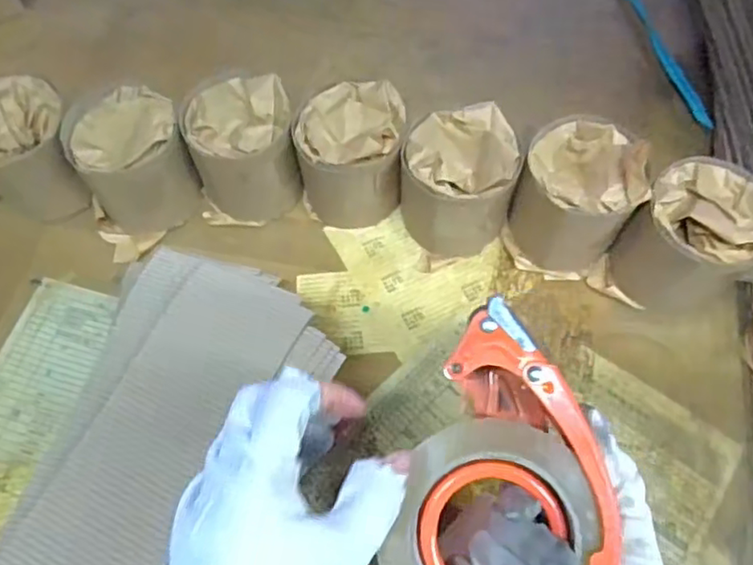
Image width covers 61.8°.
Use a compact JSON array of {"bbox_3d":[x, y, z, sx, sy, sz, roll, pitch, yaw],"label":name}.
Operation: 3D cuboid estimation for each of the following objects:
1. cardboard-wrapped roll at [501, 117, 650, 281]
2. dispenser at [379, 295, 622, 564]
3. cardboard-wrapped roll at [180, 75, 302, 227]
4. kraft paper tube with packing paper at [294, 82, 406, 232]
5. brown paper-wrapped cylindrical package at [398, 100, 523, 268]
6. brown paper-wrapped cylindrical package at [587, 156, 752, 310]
[{"bbox_3d":[0.170,-0.075,0.540,0.096,0.111,0.104,22,66,11],"label":"cardboard-wrapped roll"},{"bbox_3d":[0.073,0.103,0.332,0.096,0.068,0.160,18,89,13],"label":"dispenser"},{"bbox_3d":[-0.121,-0.123,0.580,0.093,0.096,0.101,-6,64,-2],"label":"cardboard-wrapped roll"},{"bbox_3d":[-0.023,-0.115,0.567,0.092,0.106,0.091,5,64,3],"label":"kraft paper tube with packing paper"},{"bbox_3d":[0.071,-0.089,0.550,0.096,0.121,0.094,0,64,1],"label":"brown paper-wrapped cylindrical package"},{"bbox_3d":[0.259,-0.036,0.520,0.093,0.107,0.112,41,71,18],"label":"brown paper-wrapped cylindrical package"}]

